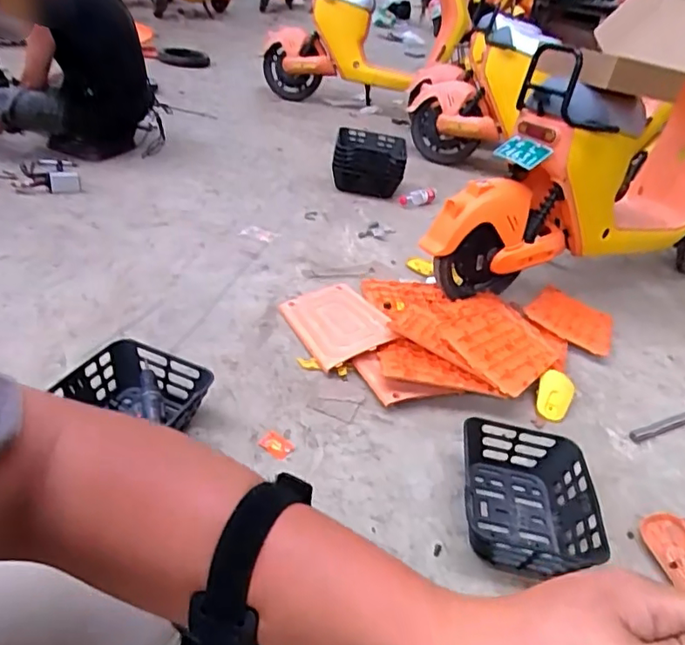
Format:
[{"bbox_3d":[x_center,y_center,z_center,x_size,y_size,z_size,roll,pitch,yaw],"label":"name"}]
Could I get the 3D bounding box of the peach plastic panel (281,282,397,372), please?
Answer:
[{"bbox_3d":[-0.012,-0.008,1.539,0.229,0.032,0.316,-22,42,-17],"label":"peach plastic panel"}]

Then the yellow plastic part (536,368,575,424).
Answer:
[{"bbox_3d":[0.549,0.186,1.442,0.100,0.018,0.161,43,58,4],"label":"yellow plastic part"}]

